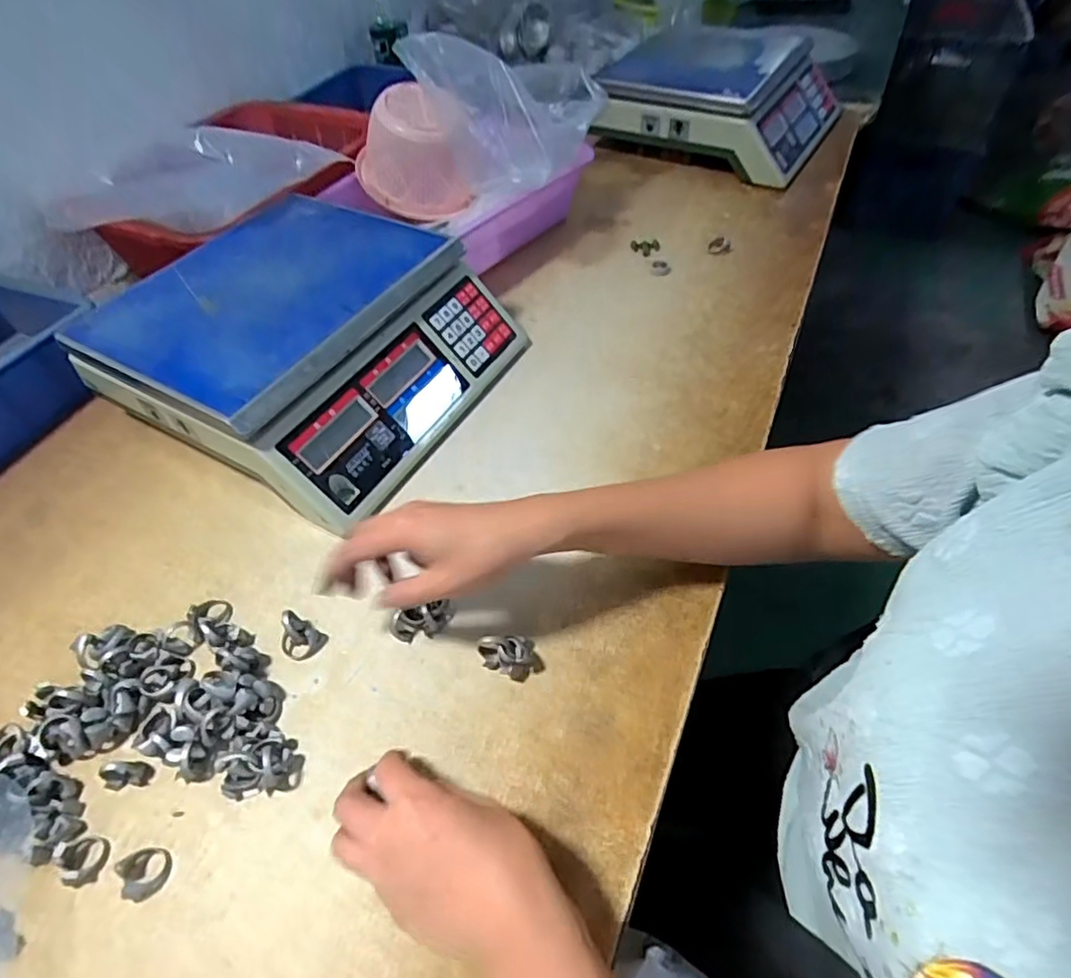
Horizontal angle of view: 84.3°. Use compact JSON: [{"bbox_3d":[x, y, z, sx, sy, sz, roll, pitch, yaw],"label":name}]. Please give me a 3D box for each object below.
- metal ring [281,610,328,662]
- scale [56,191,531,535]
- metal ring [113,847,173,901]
[{"bbox_3d":[-0.166,0.103,0.413,0.027,0.023,0.027,-2,51,2],"label":"metal ring"},{"bbox_3d":[-0.211,-0.138,0.560,0.302,0.112,0.281,22,56,20],"label":"scale"},{"bbox_3d":[-0.220,0.215,0.333,0.024,0.011,0.024,-2,51,2],"label":"metal ring"}]

